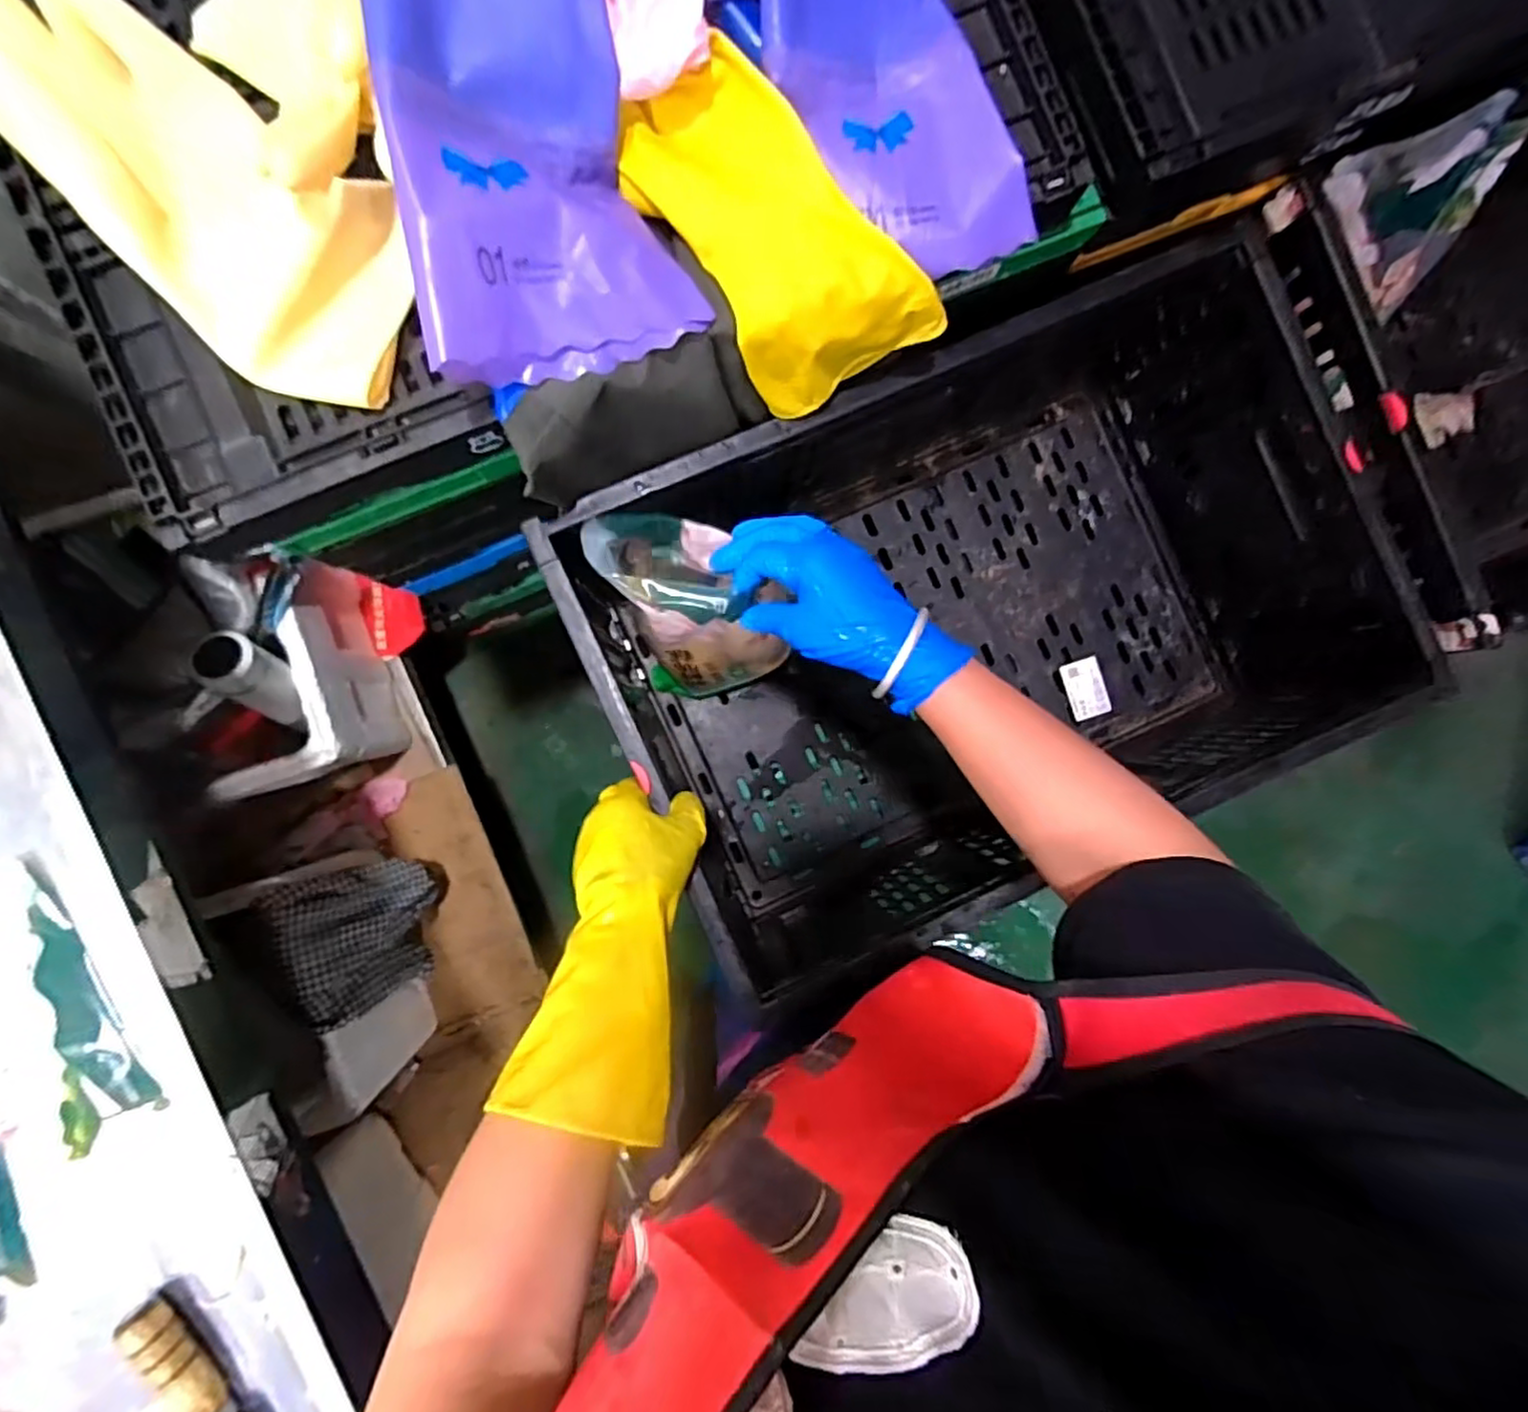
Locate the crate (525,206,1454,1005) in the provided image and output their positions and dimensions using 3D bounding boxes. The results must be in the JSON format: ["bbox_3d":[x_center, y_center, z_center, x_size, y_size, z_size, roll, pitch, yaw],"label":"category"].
[{"bbox_3d":[0.180,-0.076,0.604,0.605,0.241,0.382,-25,91,-4],"label":"crate"}]

